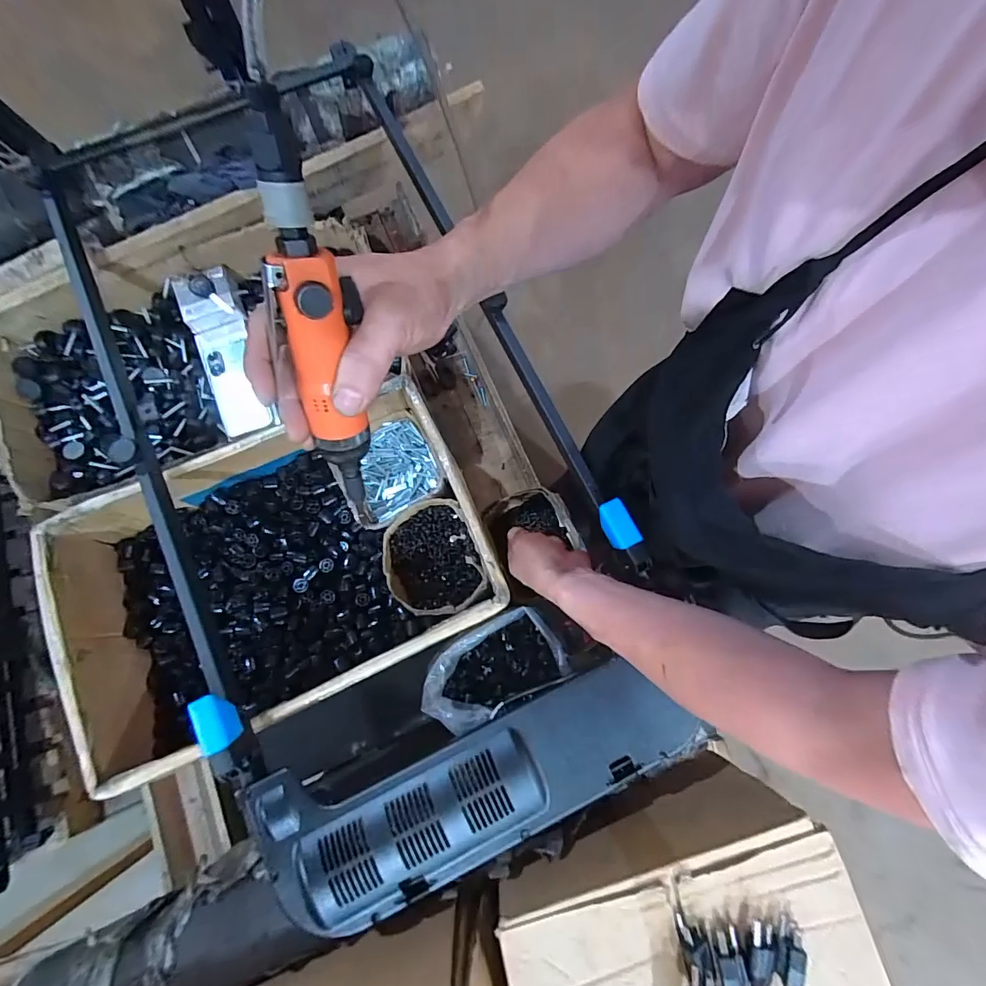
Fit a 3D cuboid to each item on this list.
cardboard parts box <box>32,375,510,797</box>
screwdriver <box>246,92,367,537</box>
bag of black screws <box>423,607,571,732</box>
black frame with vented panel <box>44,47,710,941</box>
[{"bbox_3d":[-0.284,0.104,0.633,0.521,0.145,0.341,-23,79,-6],"label":"cardboard parts box"},{"bbox_3d":[-0.109,-0.088,0.293,0.040,0.255,0.035,1,40,-1],"label":"screwdriver"},{"bbox_3d":[-0.001,0.220,0.573,0.183,0.047,0.107,-23,79,-6],"label":"bag of black screws"},{"bbox_3d":[-0.213,-0.108,0.586,0.525,0.107,1.069,-25,79,-6],"label":"black frame with vented panel"}]

